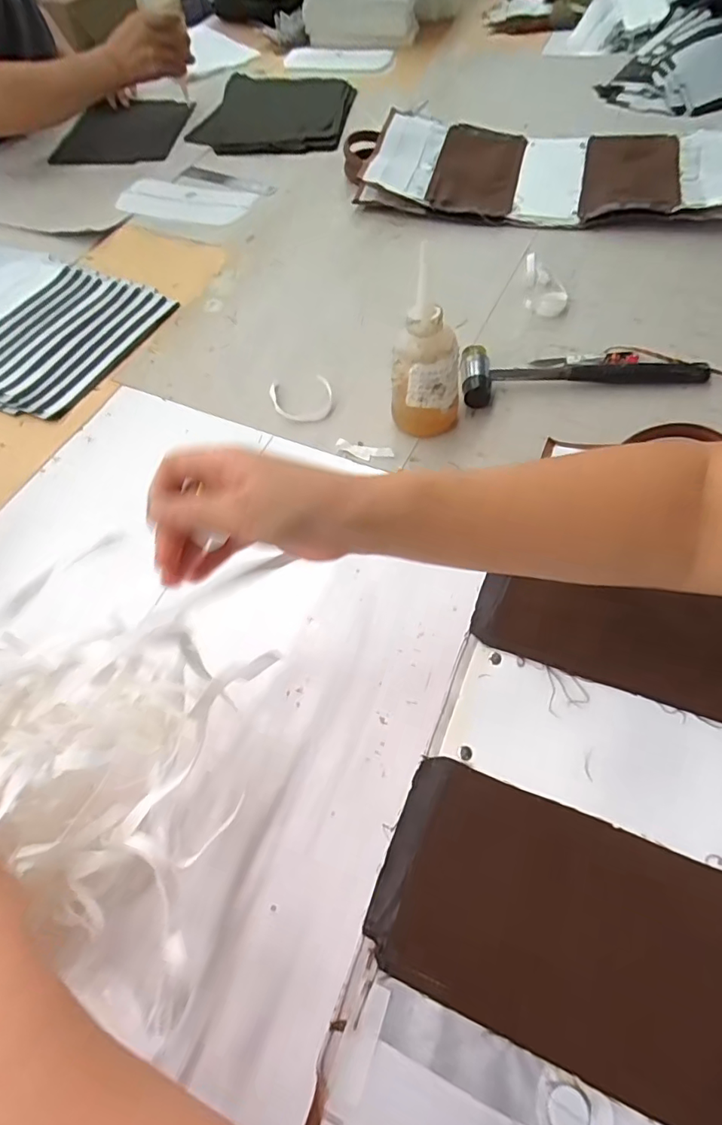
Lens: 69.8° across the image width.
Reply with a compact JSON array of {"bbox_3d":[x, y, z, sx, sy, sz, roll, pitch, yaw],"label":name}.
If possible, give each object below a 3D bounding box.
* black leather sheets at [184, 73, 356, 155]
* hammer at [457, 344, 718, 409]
[{"bbox_3d":[-0.153,-0.841,0.950,0.259,0.020,0.334,3,59,6],"label":"black leather sheets"},{"bbox_3d":[0.220,-0.196,0.526,0.232,0.028,0.064,-2,58,3],"label":"hammer"}]

